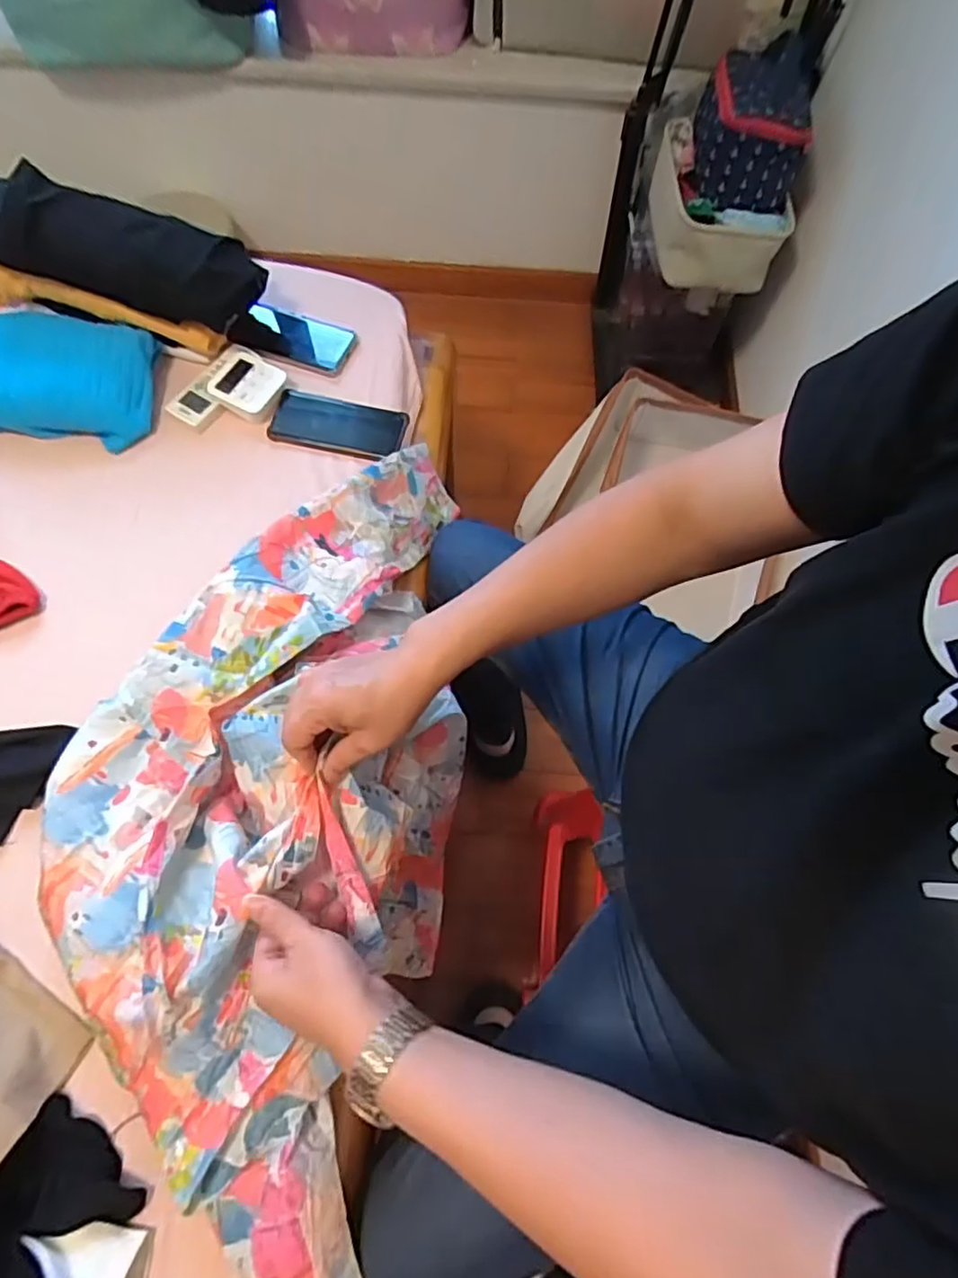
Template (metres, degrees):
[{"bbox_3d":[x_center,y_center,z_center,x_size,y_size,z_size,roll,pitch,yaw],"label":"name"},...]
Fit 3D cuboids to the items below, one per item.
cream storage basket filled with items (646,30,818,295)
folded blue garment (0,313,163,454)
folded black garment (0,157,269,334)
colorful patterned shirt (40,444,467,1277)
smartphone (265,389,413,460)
[{"bbox_3d":[0.423,-0.780,1.091,0.224,0.236,0.239,4,67,1],"label":"cream storage basket filled with items"},{"bbox_3d":[-0.544,-0.330,0.809,0.292,0.034,0.160,9,67,2],"label":"folded blue garment"},{"bbox_3d":[-0.450,-0.475,0.787,0.350,0.073,0.122,13,67,-9],"label":"folded black garment"},{"bbox_3d":[-0.205,0.146,0.623,0.313,0.183,0.805,3,66,0],"label":"colorful patterned shirt"},{"bbox_3d":[-0.173,-0.265,0.801,0.162,0.016,0.077,11,67,4],"label":"smartphone"}]

